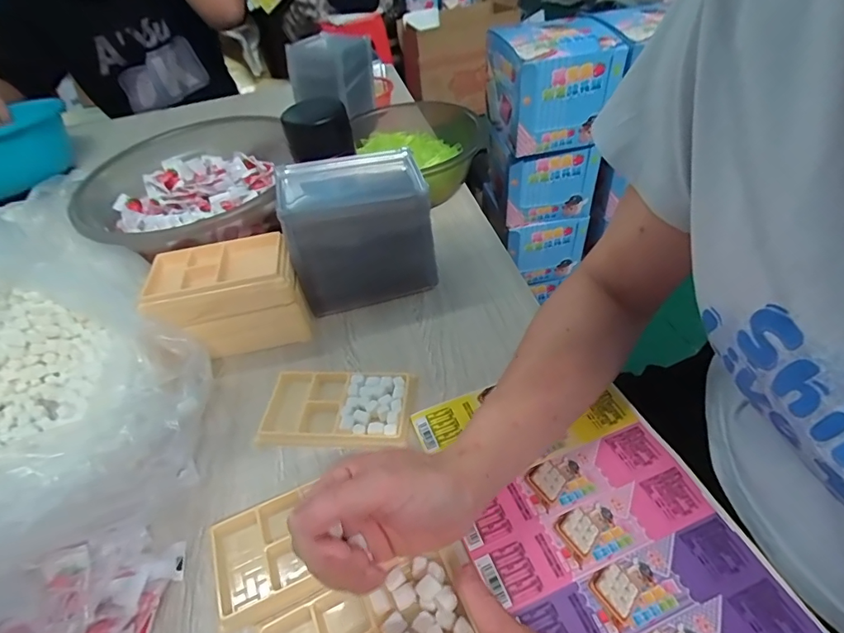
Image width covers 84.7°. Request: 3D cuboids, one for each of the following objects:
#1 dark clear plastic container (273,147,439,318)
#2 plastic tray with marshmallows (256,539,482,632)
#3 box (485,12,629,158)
[{"bbox_3d":[-0.065,-0.086,0.484,0.140,0.125,0.089,-12,45,-4],"label":"dark clear plastic container"},{"bbox_3d":[-0.029,0.201,0.290,0.137,0.023,0.076,-25,47,-5],"label":"plastic tray with marshmallows"},{"bbox_3d":[0.188,-0.347,0.690,0.149,0.131,0.155,-11,45,-3],"label":"box"}]

